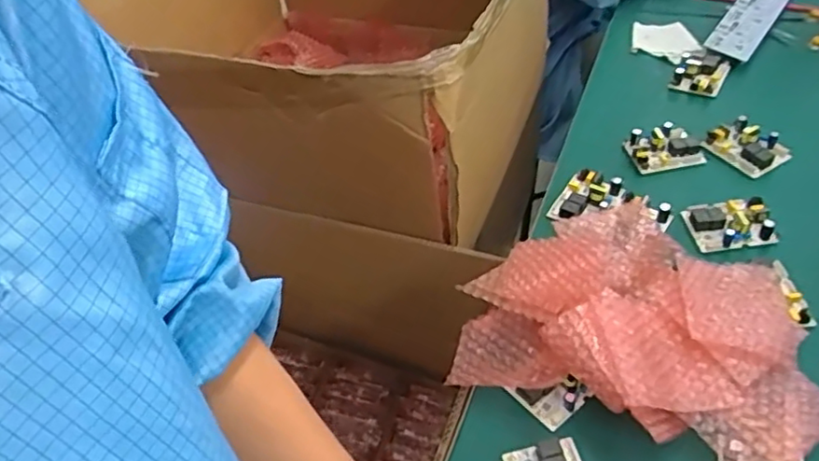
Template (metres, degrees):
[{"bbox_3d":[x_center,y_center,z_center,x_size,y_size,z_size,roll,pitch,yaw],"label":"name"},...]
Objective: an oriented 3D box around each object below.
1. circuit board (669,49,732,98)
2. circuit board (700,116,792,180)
[{"bbox_3d":[0.404,-0.218,0.877,0.062,0.024,0.067,26,55,28],"label":"circuit board"},{"bbox_3d":[0.405,-0.101,0.768,0.065,0.027,0.083,-27,49,-17],"label":"circuit board"}]

